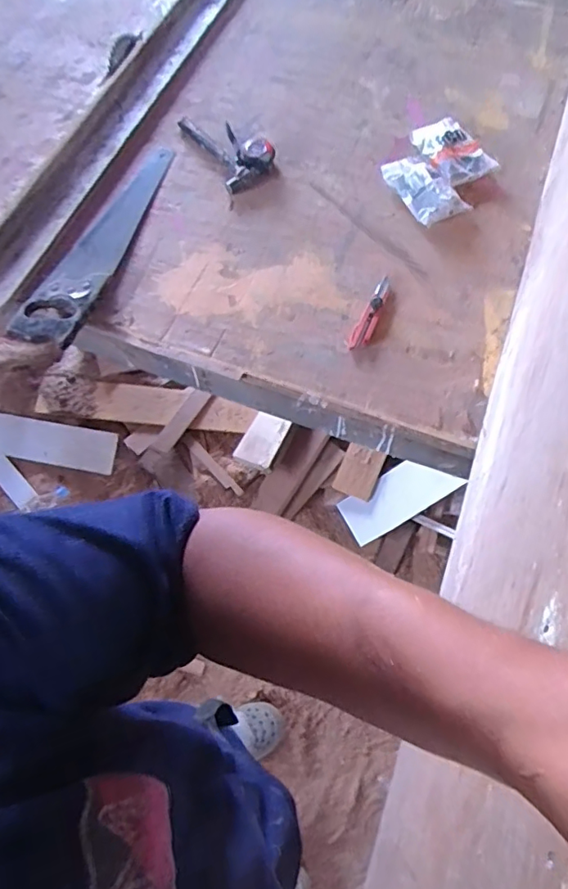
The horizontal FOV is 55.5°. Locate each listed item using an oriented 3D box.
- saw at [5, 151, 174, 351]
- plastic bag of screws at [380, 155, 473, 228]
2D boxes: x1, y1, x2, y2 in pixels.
[{"bbox_3d":[-0.326,-0.387,1.008,0.118,0.027,0.485,21,68,11],"label":"saw"},{"bbox_3d":[0.268,-0.492,1.040,0.102,0.036,0.167,-29,68,-11],"label":"plastic bag of screws"}]

